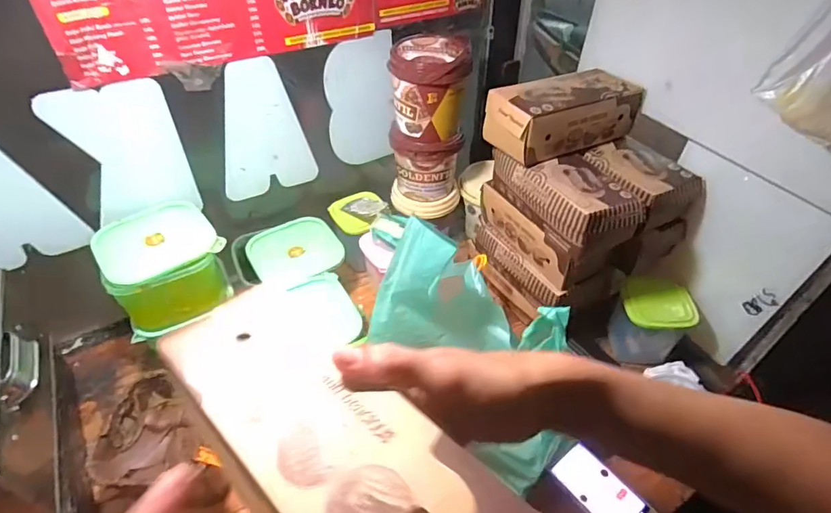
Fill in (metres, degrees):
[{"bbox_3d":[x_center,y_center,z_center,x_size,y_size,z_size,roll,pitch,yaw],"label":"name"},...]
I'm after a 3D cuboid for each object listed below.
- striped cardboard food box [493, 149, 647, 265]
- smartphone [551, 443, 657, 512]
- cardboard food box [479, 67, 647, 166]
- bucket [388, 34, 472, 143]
[{"bbox_3d":[0.207,-0.091,0.635,0.108,0.081,0.214,-18,48,-20],"label":"striped cardboard food box"},{"bbox_3d":[0.244,0.309,0.587,0.069,0.014,0.126,-26,51,-26],"label":"smartphone"},{"bbox_3d":[0.213,-0.203,0.644,0.213,0.074,0.104,-19,48,-20],"label":"cardboard food box"},{"bbox_3d":[0.023,-0.273,0.742,0.117,0.131,0.115,5,44,2],"label":"bucket"}]

